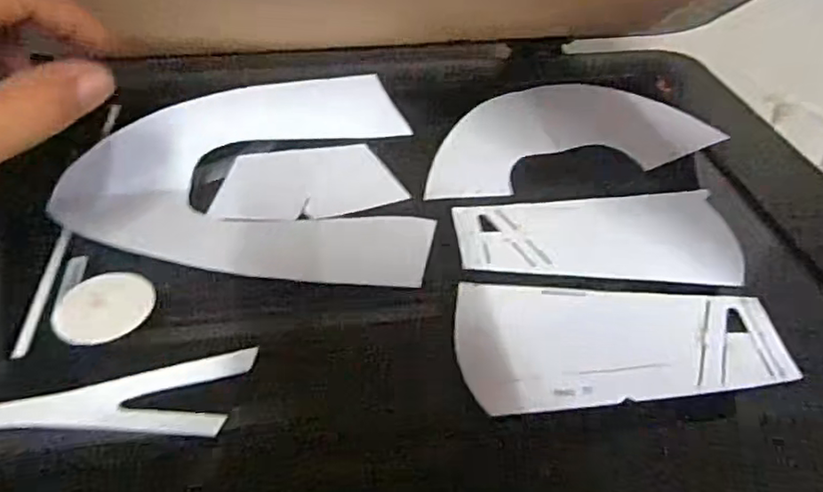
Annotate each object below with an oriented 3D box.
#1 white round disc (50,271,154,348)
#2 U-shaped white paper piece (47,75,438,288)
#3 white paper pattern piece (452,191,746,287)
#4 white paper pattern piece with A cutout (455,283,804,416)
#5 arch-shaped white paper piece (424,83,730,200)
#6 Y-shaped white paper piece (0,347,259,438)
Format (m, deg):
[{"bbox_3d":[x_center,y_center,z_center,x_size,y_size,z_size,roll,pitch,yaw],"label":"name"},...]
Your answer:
[{"bbox_3d":[-0.145,0.029,0.296,0.044,0.008,0.035,-19,47,-21],"label":"white round disc"},{"bbox_3d":[-0.091,-0.051,0.379,0.203,0.011,0.192,4,45,0],"label":"U-shaped white paper piece"},{"bbox_3d":[0.101,-0.007,0.342,0.149,0.004,0.073,1,43,-1],"label":"white paper pattern piece"},{"bbox_3d":[0.096,0.047,0.287,0.148,0.004,0.071,3,42,1],"label":"white paper pattern piece with A cutout"},{"bbox_3d":[0.090,-0.078,0.404,0.168,0.024,0.101,-4,43,-6],"label":"arch-shaped white paper piece"},{"bbox_3d":[-0.122,0.064,0.259,0.109,0.005,0.041,-6,29,-7],"label":"Y-shaped white paper piece"}]

